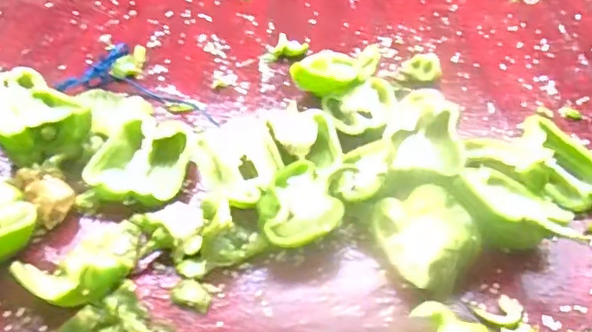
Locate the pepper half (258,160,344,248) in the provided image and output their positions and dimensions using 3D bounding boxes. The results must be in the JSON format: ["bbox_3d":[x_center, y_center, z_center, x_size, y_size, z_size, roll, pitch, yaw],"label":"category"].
[{"bbox_3d":[0.003,0.037,0.475,0.062,0.052,0.061,-5,42,-4],"label":"pepper half"}]

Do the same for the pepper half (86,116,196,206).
[{"bbox_3d":[-0.141,-0.006,0.531,0.083,0.031,0.093,7,42,8],"label":"pepper half"}]

